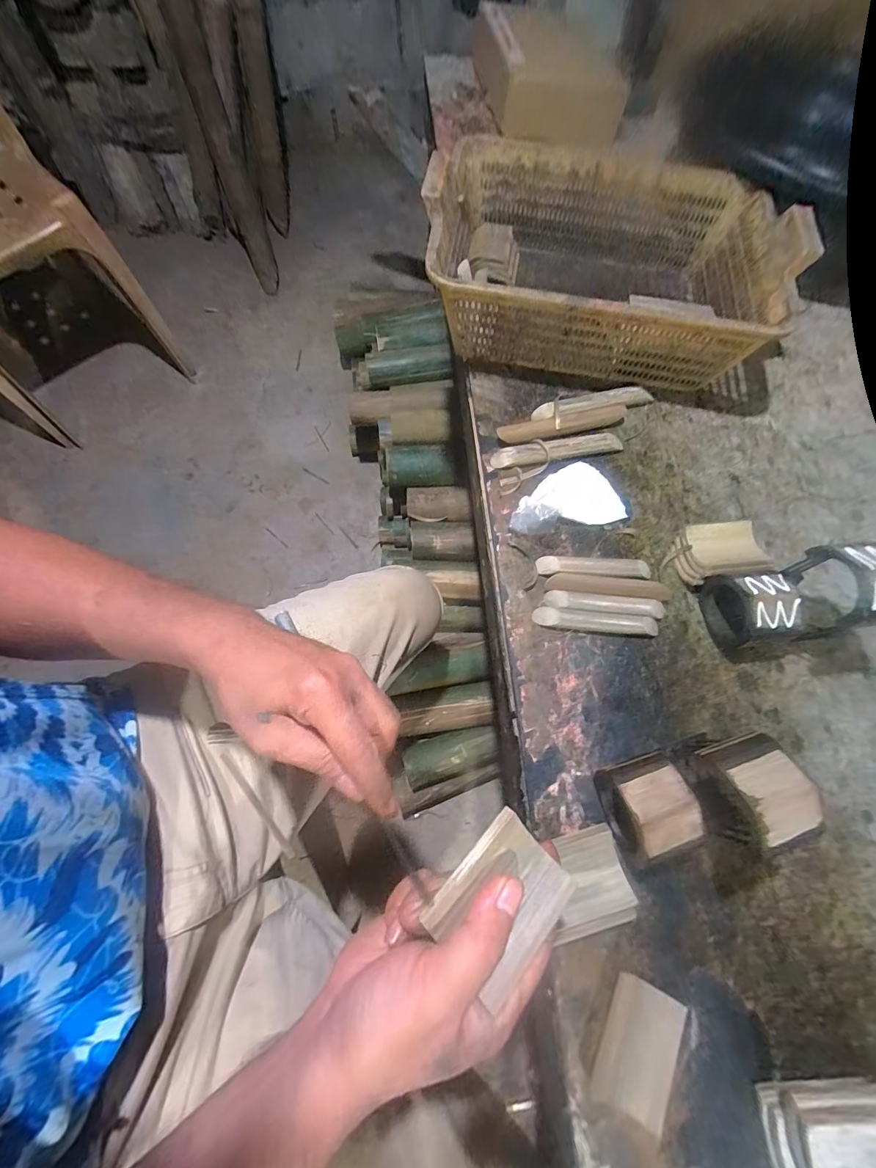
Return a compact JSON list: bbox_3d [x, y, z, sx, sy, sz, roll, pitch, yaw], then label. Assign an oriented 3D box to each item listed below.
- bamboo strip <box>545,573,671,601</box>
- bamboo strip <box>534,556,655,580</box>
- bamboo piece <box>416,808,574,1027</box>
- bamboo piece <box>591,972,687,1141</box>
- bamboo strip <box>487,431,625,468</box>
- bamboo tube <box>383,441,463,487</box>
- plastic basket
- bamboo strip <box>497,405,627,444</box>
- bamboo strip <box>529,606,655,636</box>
[{"bbox_3d":[0.172,0.003,0.416,0.126,0.007,0.020,3,68,-1],"label":"bamboo strip"},{"bbox_3d":[0.159,-0.016,0.427,0.114,0.012,0.023,2,68,-1],"label":"bamboo strip"},{"bbox_3d":[0.034,0.169,0.226,0.068,0.013,0.054,-41,75,-17],"label":"bamboo piece"},{"bbox_3d":[0.142,0.329,0.298,0.050,0.008,0.074,25,69,8],"label":"bamboo piece"},{"bbox_3d":[0.136,-0.152,0.473,0.152,0.010,0.027,-11,68,-6],"label":"bamboo strip"},{"bbox_3d":[-0.037,-0.235,0.834,0.171,0.077,0.068,3,66,23],"label":"bamboo tube"},{"bbox_3d":[0.192,-0.388,0.532,0.410,0.144,0.295,9,68,0],"label":"plastic basket"},{"bbox_3d":[0.147,-0.185,0.485,0.160,0.009,0.025,-15,69,-8],"label":"bamboo strip"},{"bbox_3d":[0.153,0.037,0.407,0.118,0.014,0.019,6,68,1],"label":"bamboo strip"}]

